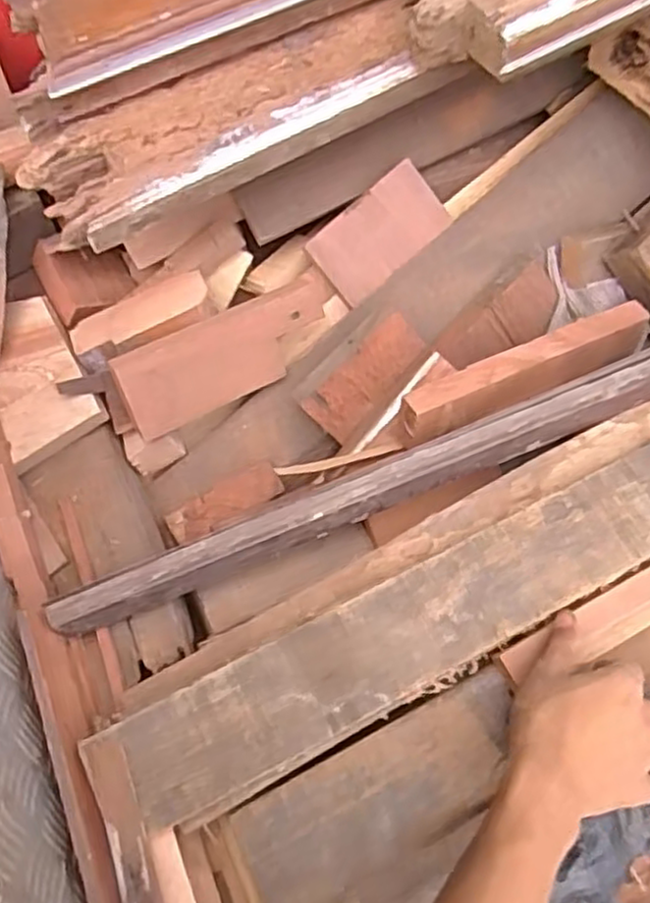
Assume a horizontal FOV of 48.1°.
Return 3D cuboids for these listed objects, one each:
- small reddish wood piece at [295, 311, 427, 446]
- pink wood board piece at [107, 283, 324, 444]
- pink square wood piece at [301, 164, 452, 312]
[{"bbox_3d":[0.035,-0.069,0.658,0.119,0.013,0.063,-46,115,6],"label":"small reddish wood piece"},{"bbox_3d":[-0.086,-0.084,0.648,0.192,0.020,0.073,-26,105,-15],"label":"pink wood board piece"},{"bbox_3d":[0.051,-0.205,0.686,0.125,0.009,0.073,-41,98,2],"label":"pink square wood piece"}]

